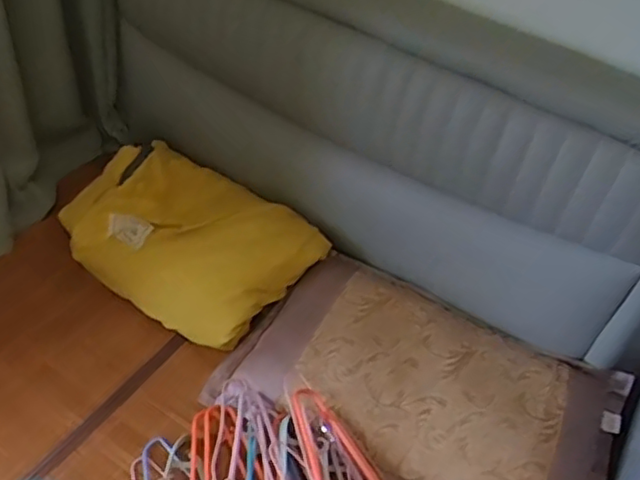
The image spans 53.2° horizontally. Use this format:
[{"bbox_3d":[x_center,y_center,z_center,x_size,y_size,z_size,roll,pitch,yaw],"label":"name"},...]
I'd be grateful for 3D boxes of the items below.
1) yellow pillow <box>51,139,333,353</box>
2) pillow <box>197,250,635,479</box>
[{"bbox_3d":[-0.277,-0.007,1.345,0.497,0.159,0.312,27,46,17],"label":"yellow pillow"},{"bbox_3d":[0.209,0.281,1.231,0.735,0.094,0.431,24,45,13],"label":"pillow"}]

